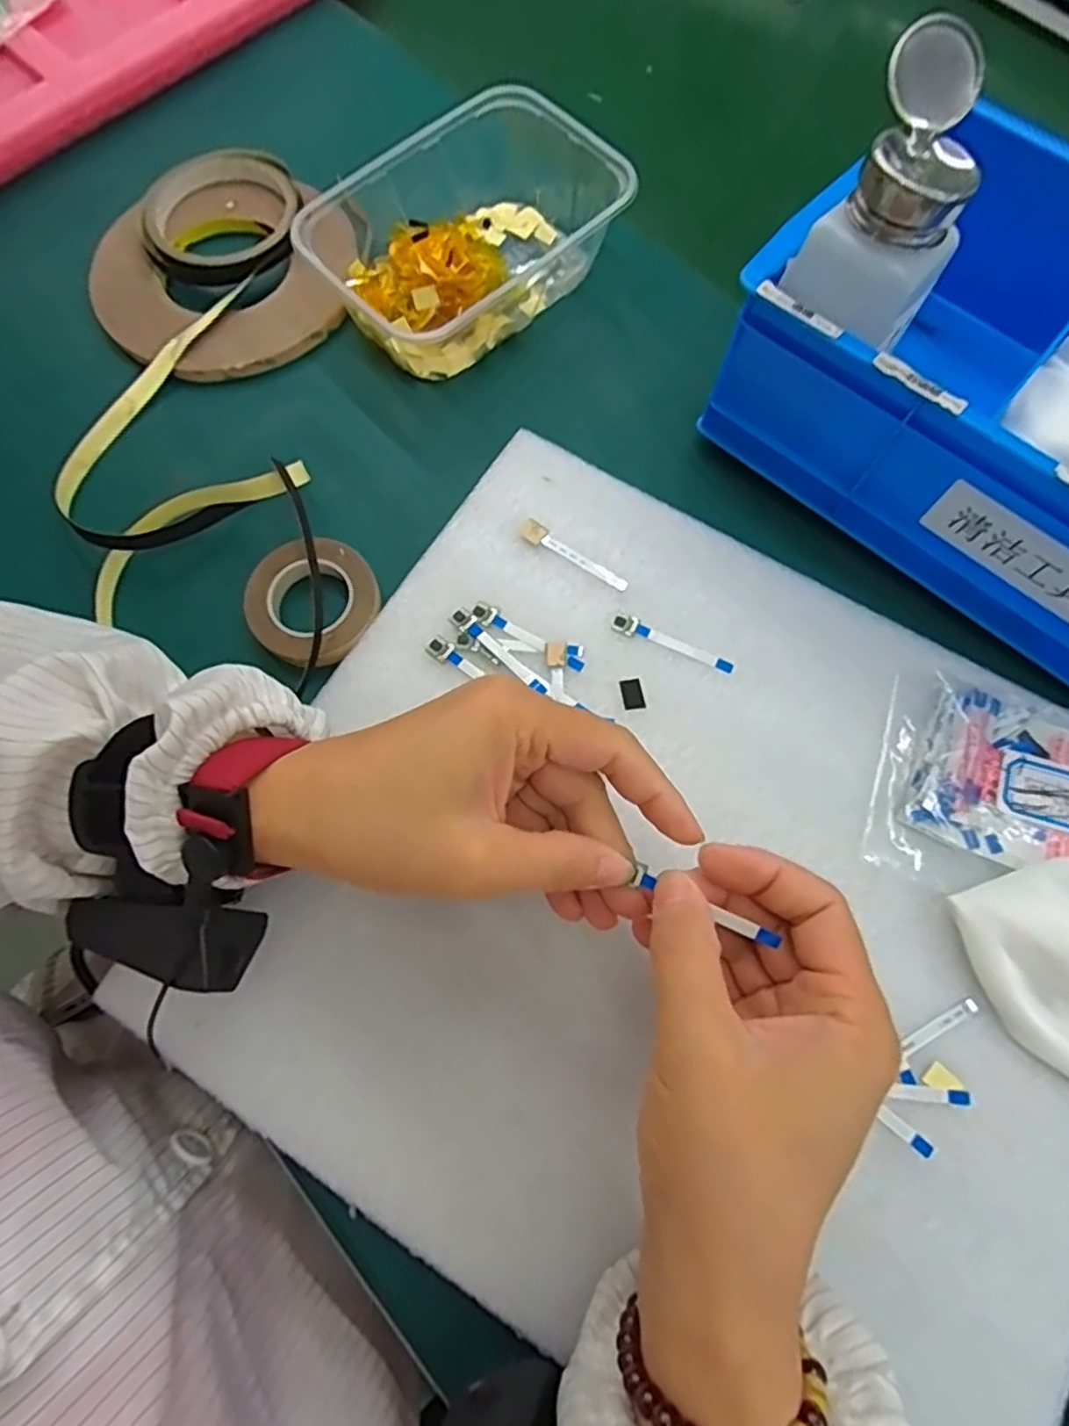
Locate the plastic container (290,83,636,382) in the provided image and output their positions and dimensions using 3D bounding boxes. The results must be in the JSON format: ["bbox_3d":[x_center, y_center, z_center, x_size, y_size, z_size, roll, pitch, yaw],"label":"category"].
[{"bbox_3d":[-0.040,-0.270,0.383,0.168,0.053,0.132,-43,77,-13],"label":"plastic container"}]

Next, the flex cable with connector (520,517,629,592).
[{"bbox_3d":[0.020,-0.078,0.336,0.059,0.004,0.011,33,74,10],"label":"flex cable with connector"}]

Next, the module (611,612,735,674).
[{"bbox_3d":[0.066,-0.034,0.323,0.060,0.004,0.010,23,73,7],"label":"module"}]

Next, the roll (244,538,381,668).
[{"bbox_3d":[-0.108,-0.056,0.329,0.062,0.008,0.062,0,71,0],"label":"roll"}]

